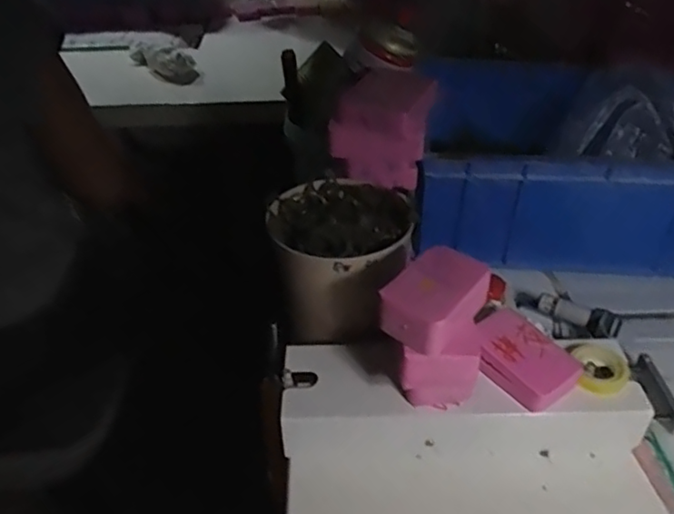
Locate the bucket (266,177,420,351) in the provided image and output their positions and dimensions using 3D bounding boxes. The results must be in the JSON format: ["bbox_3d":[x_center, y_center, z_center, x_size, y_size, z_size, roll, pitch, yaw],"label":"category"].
[{"bbox_3d":[0.004,-0.003,0.493,0.104,0.090,0.106,-2,37,1],"label":"bucket"}]

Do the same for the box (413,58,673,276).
[{"bbox_3d":[0.244,-0.099,0.627,0.320,0.137,0.210,1,37,5],"label":"box"}]

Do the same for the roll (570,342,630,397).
[{"bbox_3d":[0.192,0.080,0.442,0.038,0.011,0.044,-2,37,0],"label":"roll"}]

